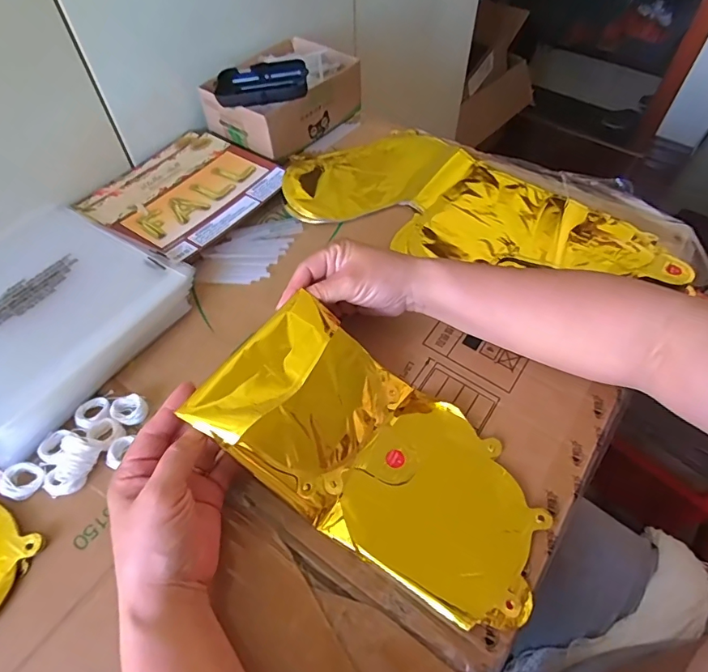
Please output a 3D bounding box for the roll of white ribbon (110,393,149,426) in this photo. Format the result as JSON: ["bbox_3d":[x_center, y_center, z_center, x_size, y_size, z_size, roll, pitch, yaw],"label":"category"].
[{"bbox_3d":[-0.191,0.063,0.400,0.029,0.008,0.025,28,60,18],"label":"roll of white ribbon"}]

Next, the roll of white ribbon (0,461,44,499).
[{"bbox_3d":[-0.259,0.111,0.361,0.033,0.011,0.027,-15,57,-10],"label":"roll of white ribbon"}]

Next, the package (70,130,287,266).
[{"bbox_3d":[-0.198,-0.174,0.558,0.181,0.018,0.193,31,61,20],"label":"package"}]

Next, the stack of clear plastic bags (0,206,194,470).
[{"bbox_3d":[-0.307,-0.025,0.456,0.227,0.025,0.225,27,60,18],"label":"stack of clear plastic bags"}]

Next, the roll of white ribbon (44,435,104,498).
[{"bbox_3d":[-0.220,0.100,0.364,0.029,0.020,0.046,22,58,14],"label":"roll of white ribbon"}]

